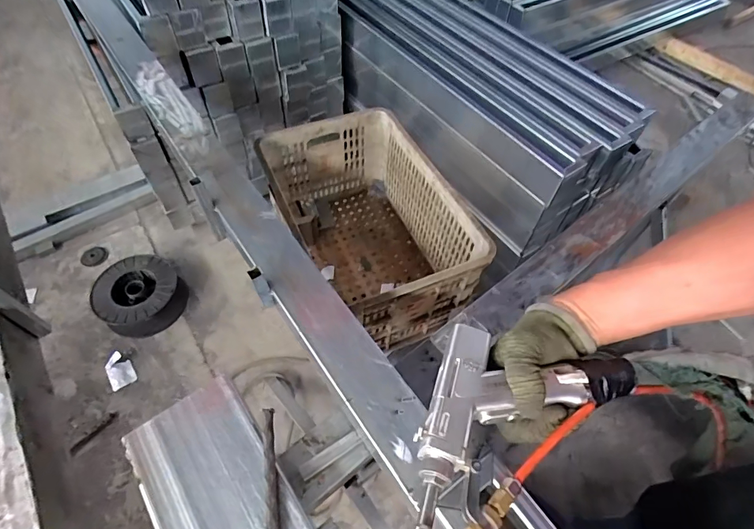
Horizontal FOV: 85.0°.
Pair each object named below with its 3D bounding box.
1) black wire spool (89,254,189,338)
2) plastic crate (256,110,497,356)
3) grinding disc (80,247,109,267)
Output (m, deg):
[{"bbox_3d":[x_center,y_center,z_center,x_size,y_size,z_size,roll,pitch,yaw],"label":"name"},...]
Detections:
[{"bbox_3d":[-0.777,0.106,1.361,0.244,0.134,0.253,1,55,-2],"label":"black wire spool"},{"bbox_3d":[-0.029,-0.076,0.997,0.349,0.281,0.508,-19,58,-15],"label":"plastic crate"},{"bbox_3d":[-1.026,-0.031,1.494,0.088,0.008,0.079,-35,63,-24],"label":"grinding disc"}]

